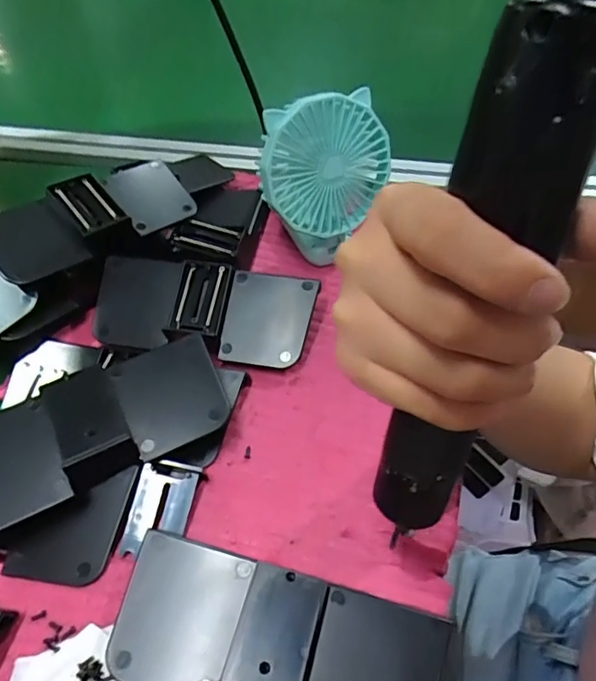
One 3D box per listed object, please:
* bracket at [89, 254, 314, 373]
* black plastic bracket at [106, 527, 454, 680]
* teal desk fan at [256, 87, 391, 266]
[{"bbox_3d":[-0.072,-0.024,0.390,0.161,0.021,0.070,6,78,8],"label":"bracket"},{"bbox_3d":[-0.012,0.152,0.267,0.160,0.032,0.070,12,53,11],"label":"black plastic bracket"},{"bbox_3d":[0.020,-0.119,0.422,0.100,0.130,0.051,-27,56,-18],"label":"teal desk fan"}]

